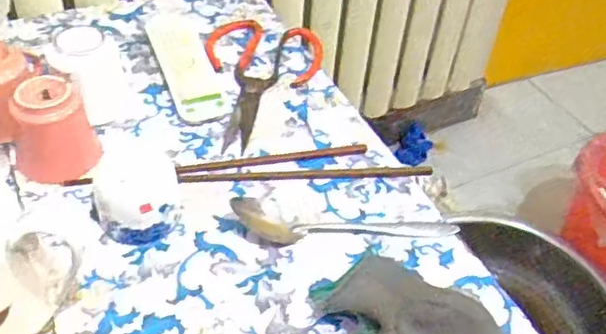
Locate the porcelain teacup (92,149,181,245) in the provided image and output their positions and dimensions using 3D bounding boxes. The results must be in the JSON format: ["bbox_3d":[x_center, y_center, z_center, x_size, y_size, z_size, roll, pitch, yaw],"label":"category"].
[{"bbox_3d":[-0.120,0.022,0.466,0.057,0.049,0.053,-8,47,-13],"label":"porcelain teacup"}]

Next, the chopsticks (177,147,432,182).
[{"bbox_3d":[0.001,-0.005,0.538,0.208,0.004,0.037,-1,46,-6],"label":"chopsticks"}]

